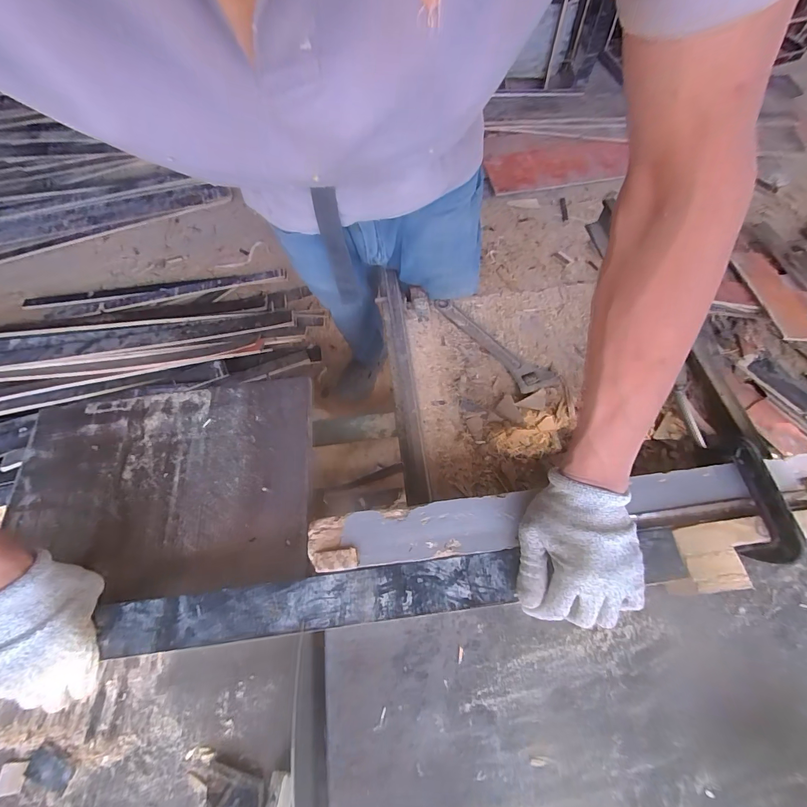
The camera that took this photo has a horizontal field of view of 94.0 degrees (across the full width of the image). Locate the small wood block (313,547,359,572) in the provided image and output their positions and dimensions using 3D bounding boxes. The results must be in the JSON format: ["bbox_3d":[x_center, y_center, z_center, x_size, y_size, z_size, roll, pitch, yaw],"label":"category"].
[{"bbox_3d":[-0.068,0.156,0.376,0.045,0.007,0.020,-6,69,-4],"label":"small wood block"}]

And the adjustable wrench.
[{"bbox_3d":[0.160,-0.115,0.671,0.069,0.025,0.260,-33,73,-13],"label":"adjustable wrench"}]

